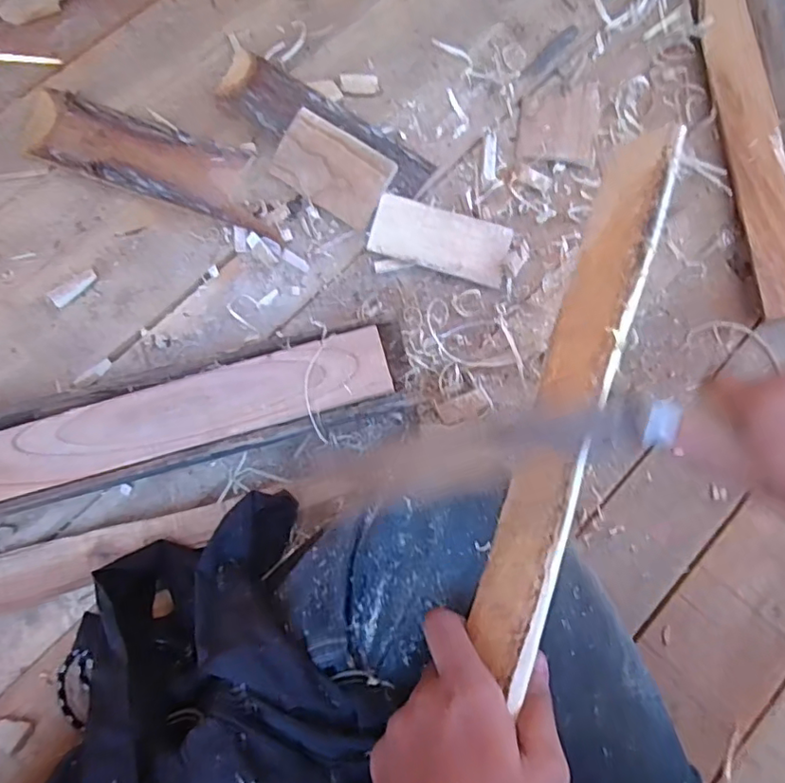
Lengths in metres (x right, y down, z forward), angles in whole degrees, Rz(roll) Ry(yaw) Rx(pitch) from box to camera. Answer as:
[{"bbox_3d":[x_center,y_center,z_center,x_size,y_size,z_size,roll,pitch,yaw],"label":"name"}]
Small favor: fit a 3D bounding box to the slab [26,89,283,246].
[{"bbox_3d":[-0.245,-0.242,0.599,0.295,0.022,0.079,21,76,6],"label":"slab"}]

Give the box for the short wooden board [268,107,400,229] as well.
[{"bbox_3d":[-0.062,-0.227,0.582,0.125,0.008,0.073,36,109,13],"label":"short wooden board"}]

